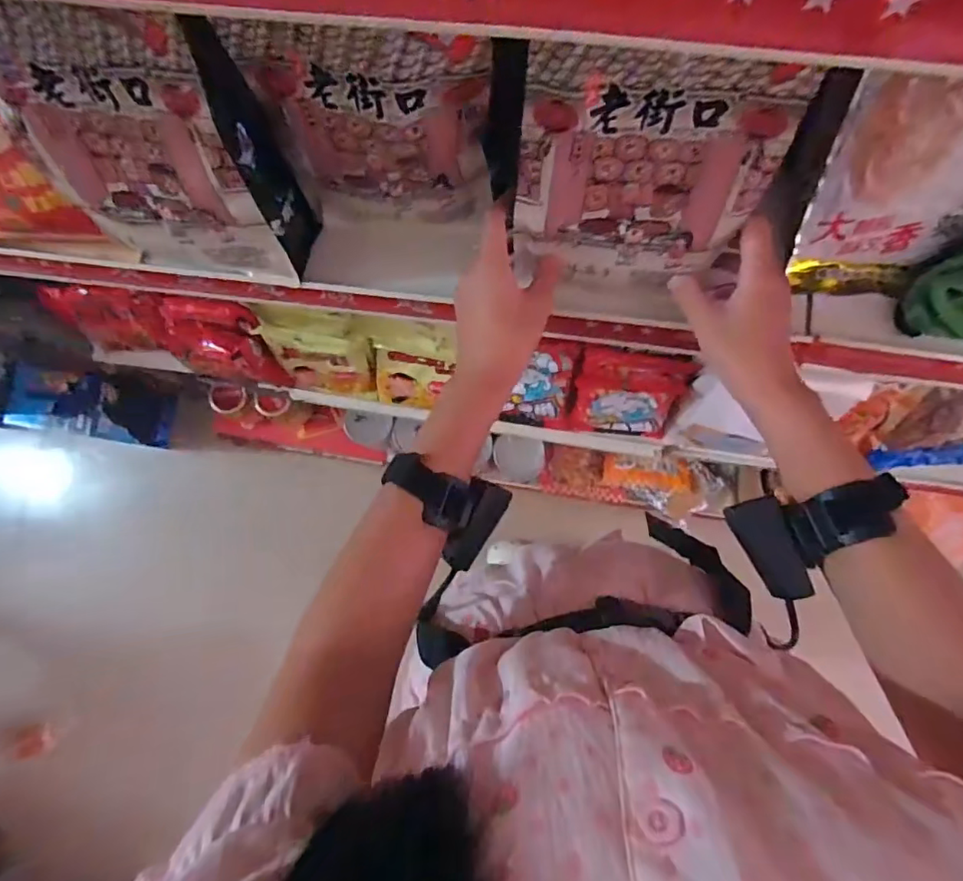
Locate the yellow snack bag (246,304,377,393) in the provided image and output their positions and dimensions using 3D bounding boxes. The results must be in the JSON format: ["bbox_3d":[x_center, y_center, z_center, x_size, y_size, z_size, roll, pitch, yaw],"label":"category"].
[{"bbox_3d":[-0.220,-0.139,0.755,0.143,0.175,0.055,6,62,4],"label":"yellow snack bag"}]

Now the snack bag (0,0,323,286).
[{"bbox_3d":[-0.237,-0.206,0.401,0.168,0.190,0.082,13,84,5],"label":"snack bag"}]

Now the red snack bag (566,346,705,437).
[{"bbox_3d":[0.196,-0.062,0.716,0.136,0.159,0.060,16,46,12],"label":"red snack bag"}]

